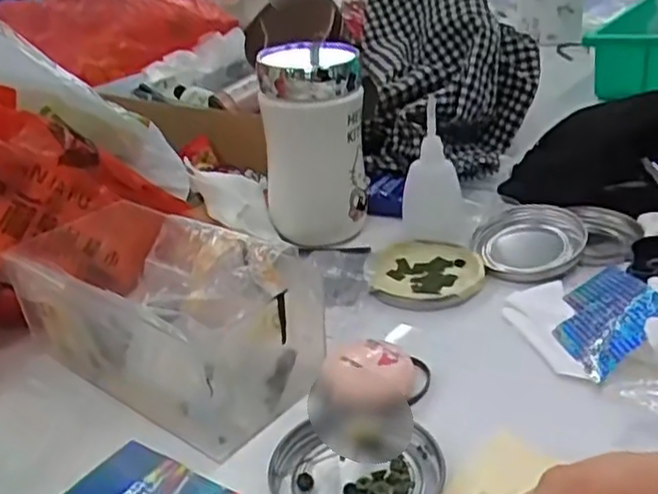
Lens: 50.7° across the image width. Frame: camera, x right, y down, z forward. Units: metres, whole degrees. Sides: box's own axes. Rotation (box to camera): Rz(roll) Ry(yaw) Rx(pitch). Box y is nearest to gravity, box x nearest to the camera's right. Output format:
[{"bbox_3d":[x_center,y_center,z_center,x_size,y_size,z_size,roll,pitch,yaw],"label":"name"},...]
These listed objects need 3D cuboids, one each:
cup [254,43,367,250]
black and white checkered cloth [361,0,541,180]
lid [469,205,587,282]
[{"bbox_3d":[-0.011,-0.079,0.527,0.074,0.139,0.065,-5,28,-1],"label":"cup"},{"bbox_3d":[0.112,-0.164,0.652,0.158,0.156,0.176,-1,27,8],"label":"black and white checkered cloth"},{"bbox_3d":[0.142,-0.006,0.495,0.078,0.018,0.085,5,30,17],"label":"lid"}]

